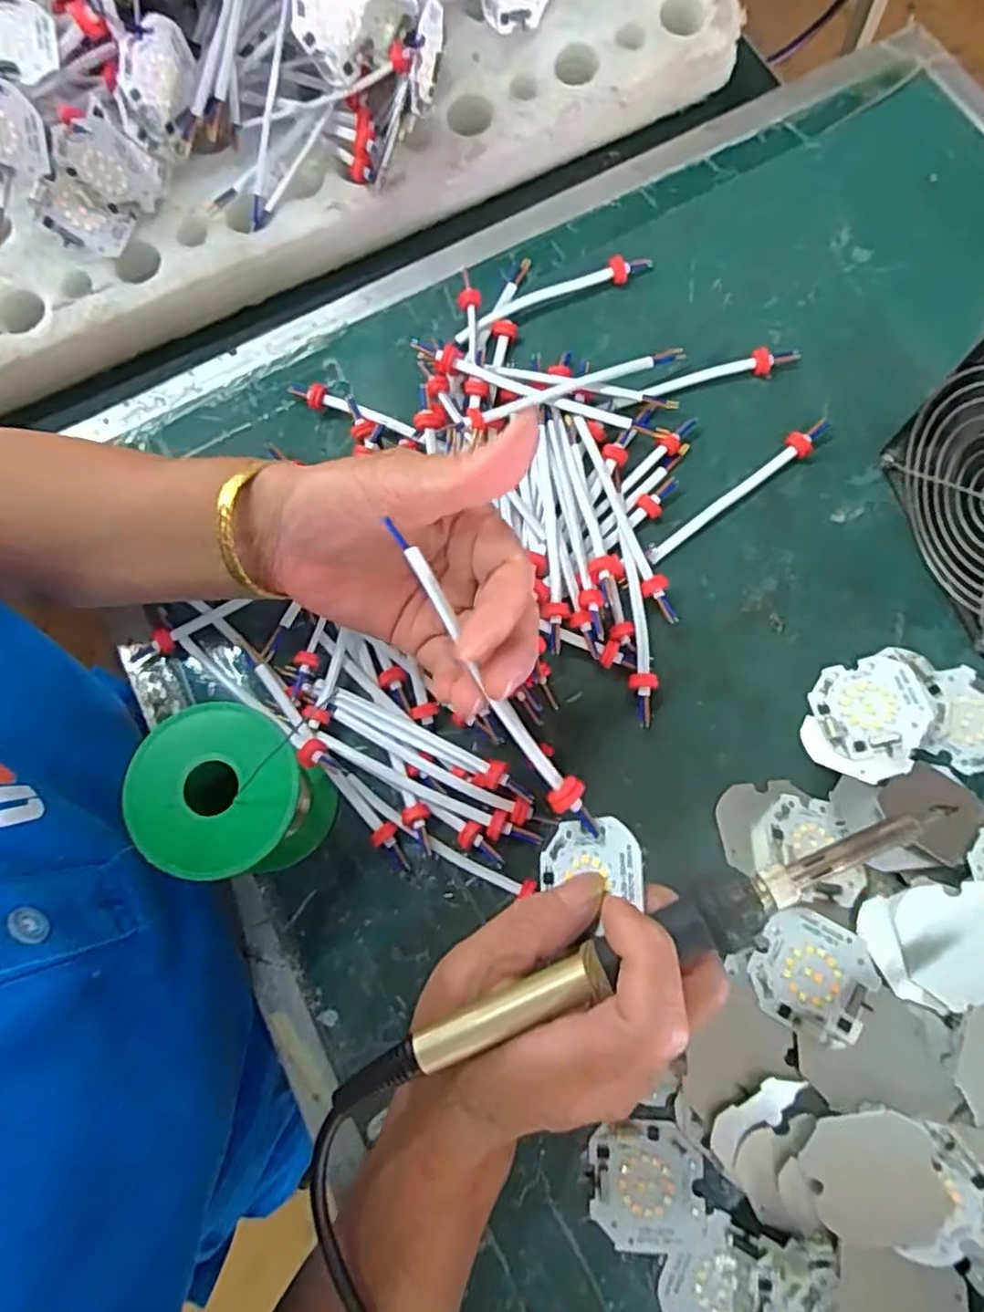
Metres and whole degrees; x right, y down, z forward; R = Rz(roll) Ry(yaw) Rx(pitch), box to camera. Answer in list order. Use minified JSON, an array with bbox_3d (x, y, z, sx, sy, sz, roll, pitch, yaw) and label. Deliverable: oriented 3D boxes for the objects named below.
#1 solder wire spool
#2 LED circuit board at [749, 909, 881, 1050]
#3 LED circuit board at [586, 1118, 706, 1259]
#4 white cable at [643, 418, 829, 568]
[{"bbox_3d":[-0.111,0.063,0.307,0.067,0.073,0.065,0,75,1],"label":"solder wire spool"},{"bbox_3d":[0.136,0.135,0.296,0.044,0.004,0.046,23,77,25],"label":"LED circuit board"},{"bbox_3d":[0.065,0.222,0.291,0.045,0.005,0.047,0,75,1],"label":"LED circuit board"},{"bbox_3d":[0.128,-0.087,0.362,0.119,0.011,0.013,-35,77,-8],"label":"white cable"}]

